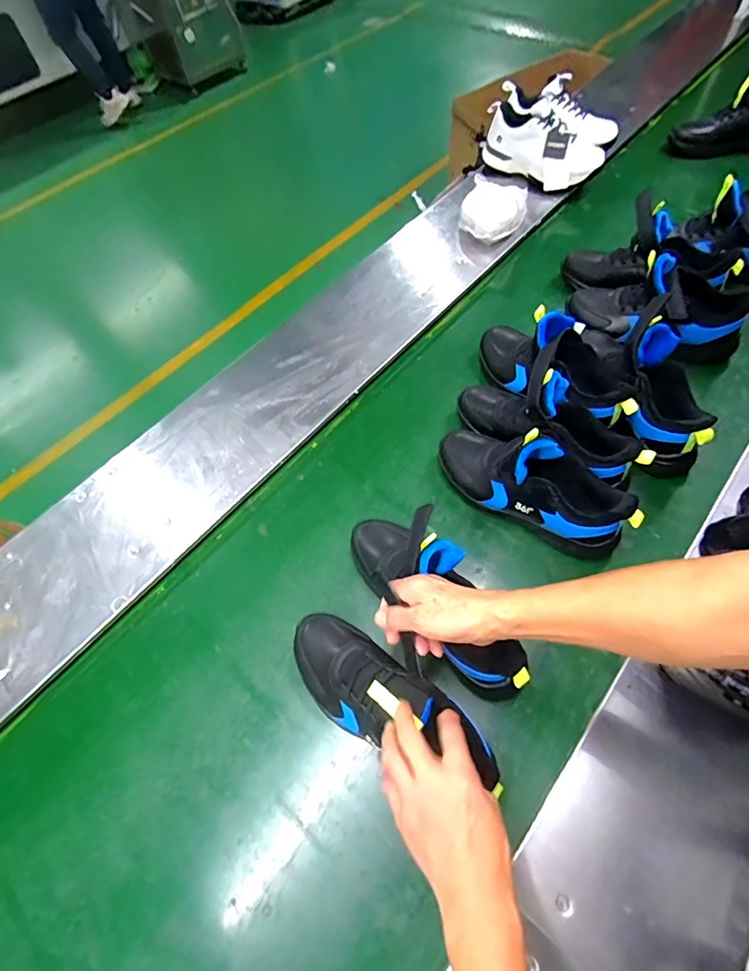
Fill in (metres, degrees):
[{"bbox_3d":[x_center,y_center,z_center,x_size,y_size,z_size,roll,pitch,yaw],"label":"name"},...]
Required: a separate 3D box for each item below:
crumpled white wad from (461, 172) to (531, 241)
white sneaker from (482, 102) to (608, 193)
[{"bbox_3d":[0.273,-0.636,1.069,0.145,0.084,0.161,10,61,11],"label":"crumpled white wad"},{"bbox_3d":[0.417,-0.851,1.161,0.300,0.116,0.113,38,69,24],"label":"white sneaker"}]

